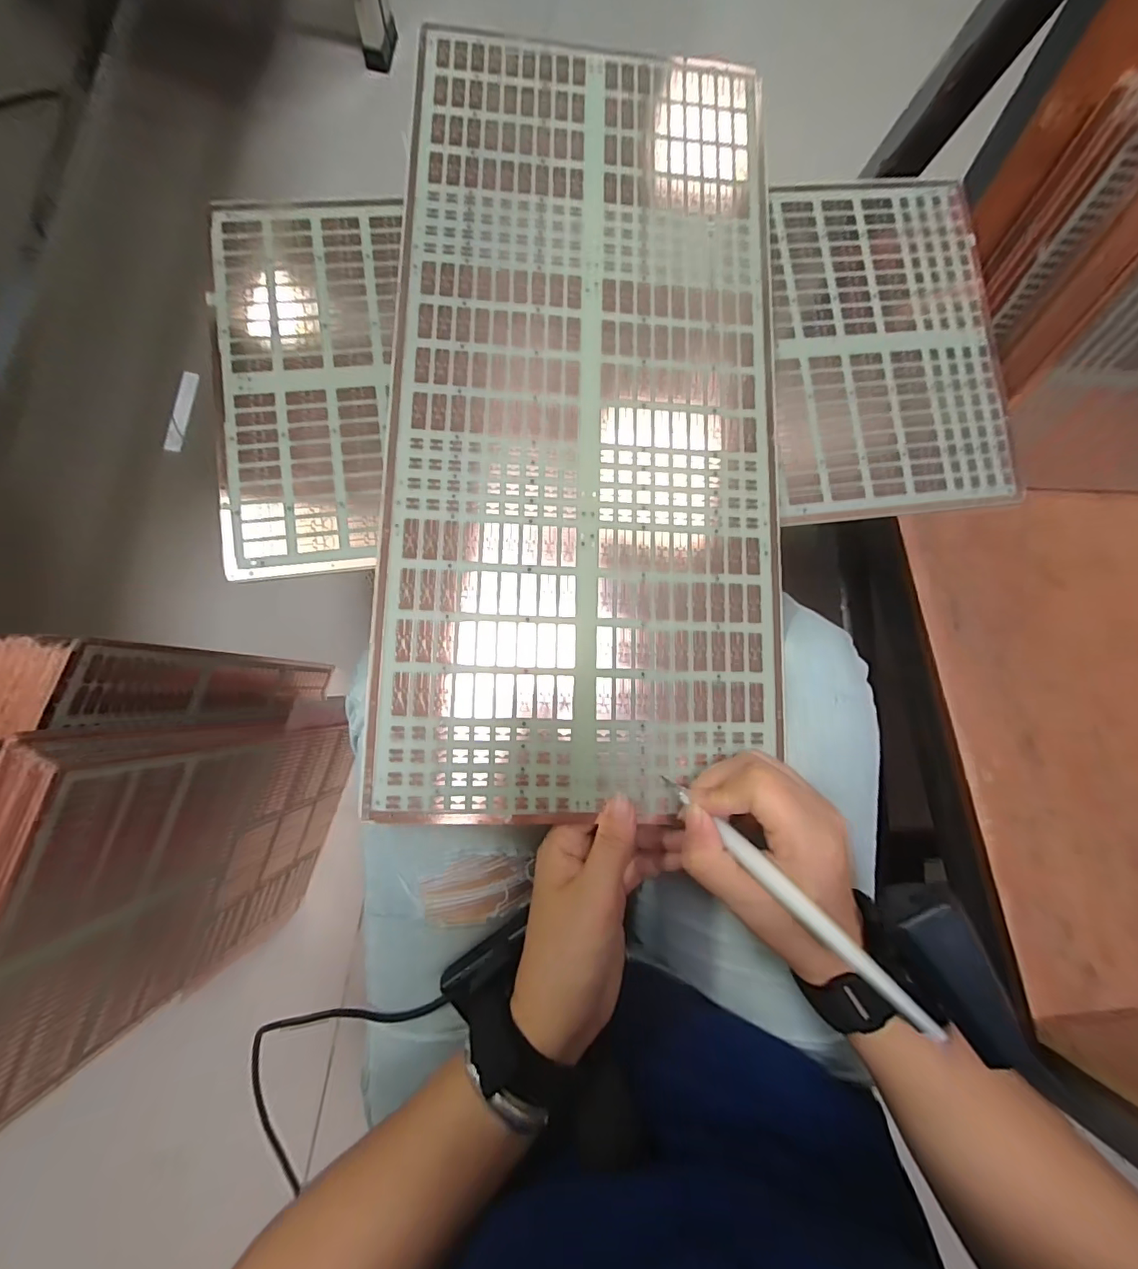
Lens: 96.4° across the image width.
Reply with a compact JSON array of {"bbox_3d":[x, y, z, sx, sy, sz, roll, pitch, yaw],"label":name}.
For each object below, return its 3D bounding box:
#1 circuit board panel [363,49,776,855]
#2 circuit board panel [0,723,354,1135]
[{"bbox_3d":[0.012,-0.148,0.321,0.242,0.005,0.502,1,83,-5],"label":"circuit board panel"},{"bbox_3d":[-0.322,0.217,0.478,0.006,0.413,0.240,17,84,2],"label":"circuit board panel"}]

